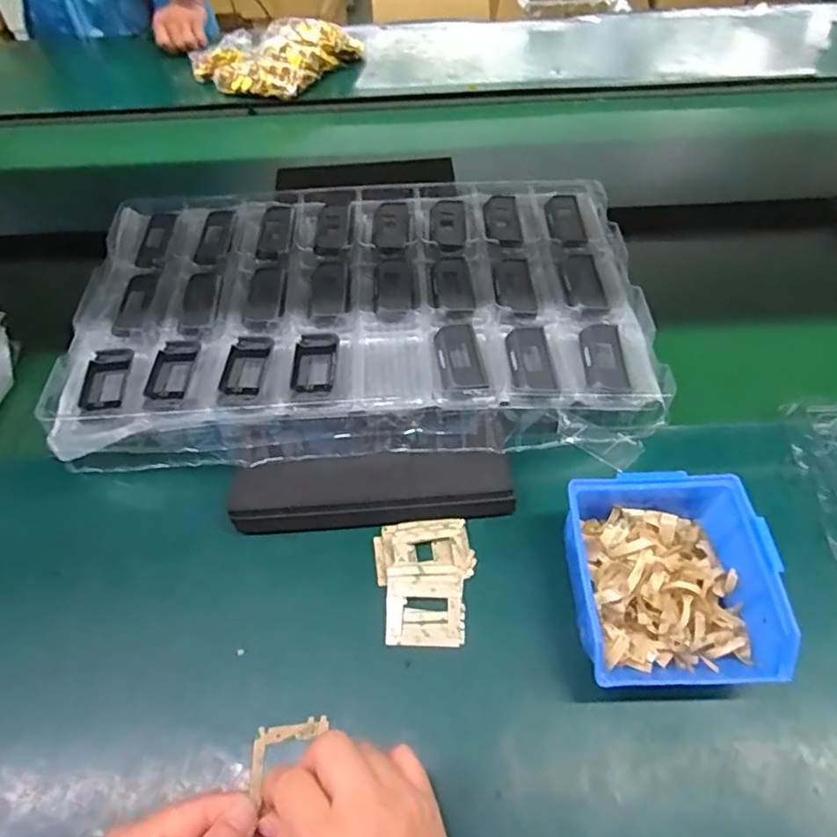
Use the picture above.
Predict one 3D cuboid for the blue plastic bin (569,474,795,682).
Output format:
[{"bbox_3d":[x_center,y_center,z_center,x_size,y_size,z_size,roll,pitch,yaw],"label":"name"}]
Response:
[{"bbox_3d":[0.167,0.112,0.415,0.129,0.064,0.135,-2,52,1],"label":"blue plastic bin"}]

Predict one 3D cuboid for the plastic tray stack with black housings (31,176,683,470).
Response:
[{"bbox_3d":[-0.052,-0.105,0.567,0.510,0.054,0.328,-2,52,1],"label":"plastic tray stack with black housings"}]

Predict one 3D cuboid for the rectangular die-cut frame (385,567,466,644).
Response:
[{"bbox_3d":[0.005,0.137,0.439,0.055,0.010,0.052,-1,53,4],"label":"rectangular die-cut frame"}]

